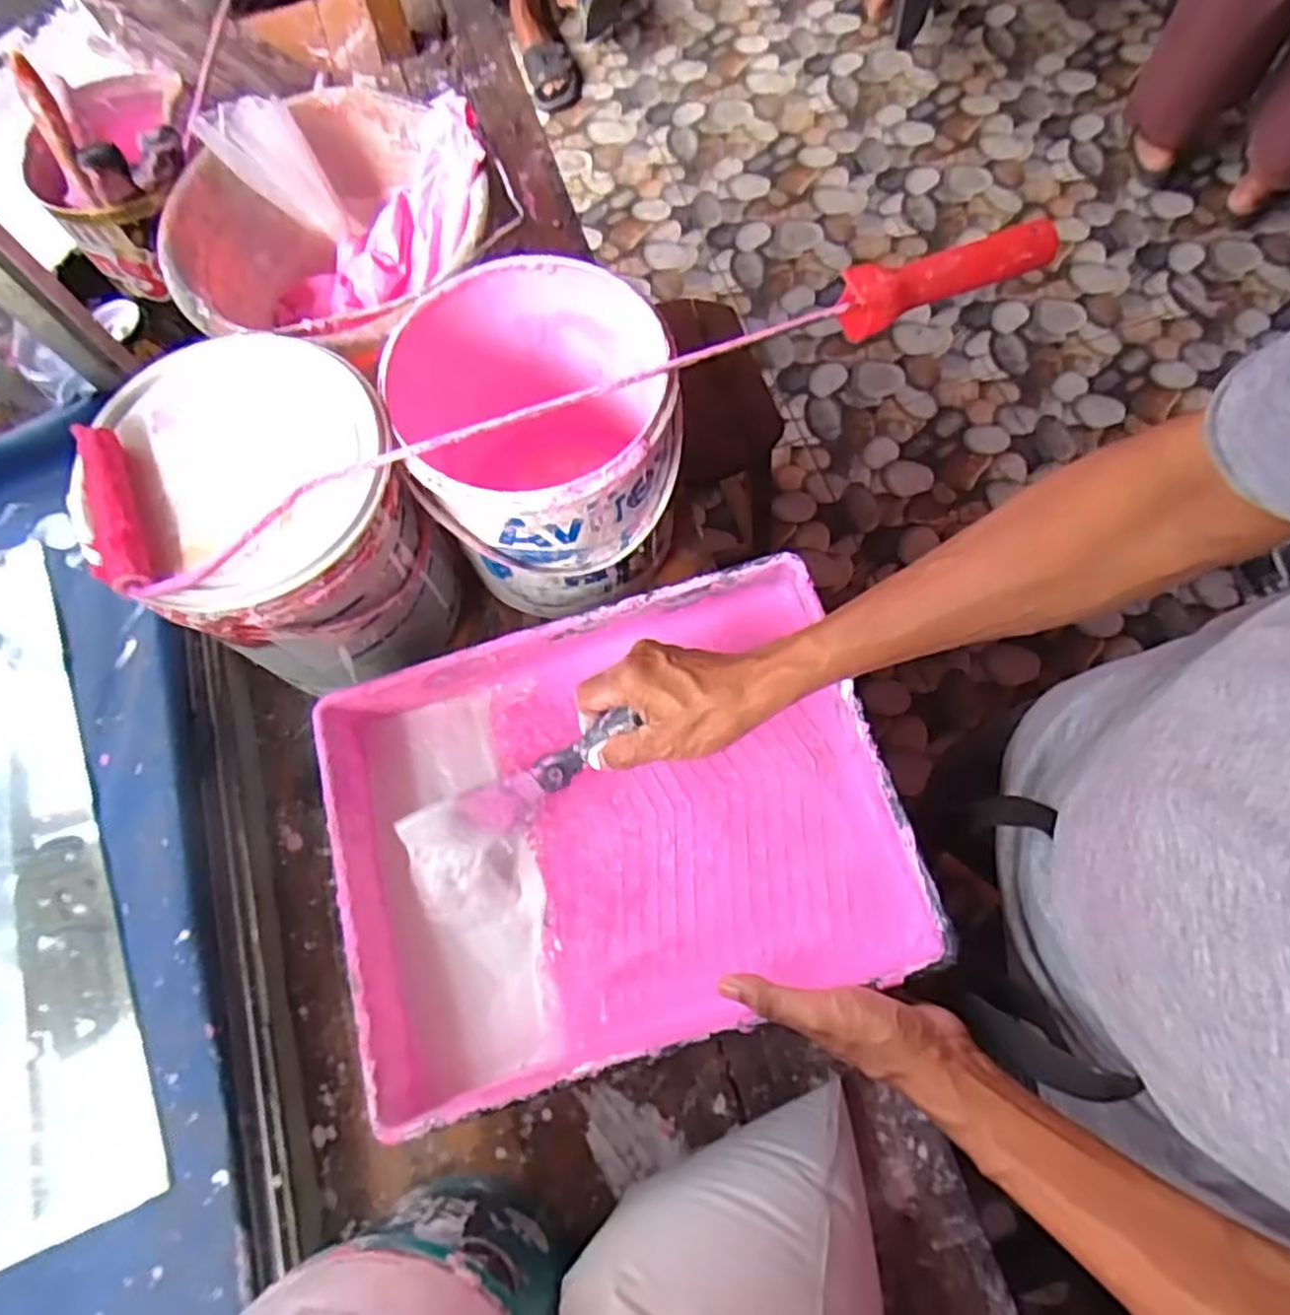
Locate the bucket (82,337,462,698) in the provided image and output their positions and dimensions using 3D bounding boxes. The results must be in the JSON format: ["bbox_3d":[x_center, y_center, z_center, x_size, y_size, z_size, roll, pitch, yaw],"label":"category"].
[{"bbox_3d":[-0.225,-0.090,0.519,0.152,0.180,0.177,-23,72,-5],"label":"bucket"}]

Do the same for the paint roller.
[{"bbox_3d":[-0.022,-0.175,0.446,0.601,0.037,0.104,-21,72,-4],"label":"paint roller"}]

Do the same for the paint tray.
[{"bbox_3d":[-0.025,0.109,0.507,0.343,0.091,0.272,-16,72,-3],"label":"paint tray"}]

